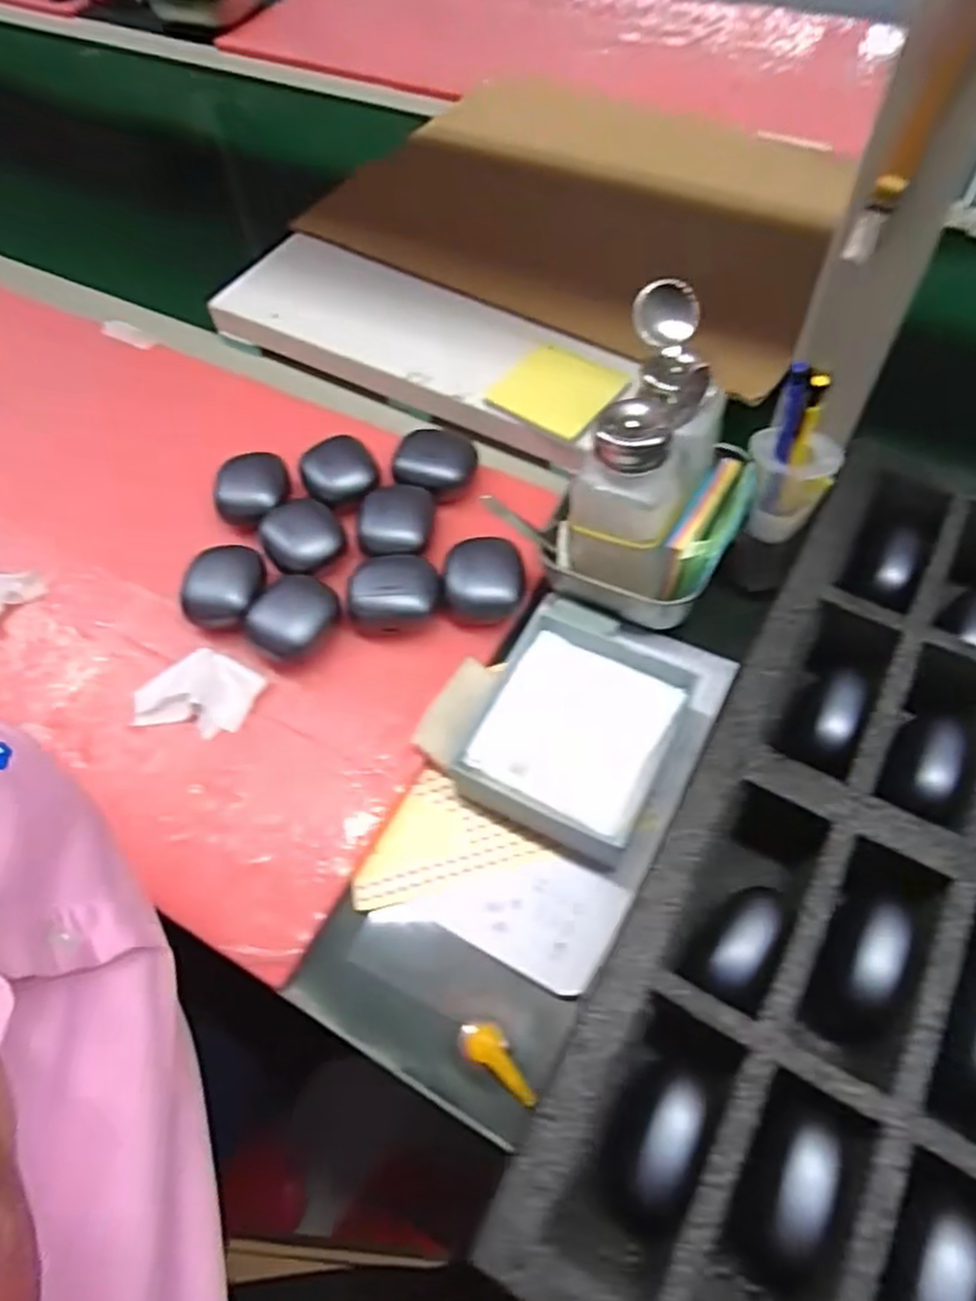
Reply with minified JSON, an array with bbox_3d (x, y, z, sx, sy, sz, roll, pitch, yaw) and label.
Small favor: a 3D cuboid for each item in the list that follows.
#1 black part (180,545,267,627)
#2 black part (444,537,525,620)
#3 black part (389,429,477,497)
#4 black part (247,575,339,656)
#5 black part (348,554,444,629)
[{"bbox_3d":[-0.168,-0.040,0.500,0.050,0.017,0.052,-3,59,2],"label":"black part"},{"bbox_3d":[-0.002,-0.044,0.491,0.048,0.019,0.051,-4,59,2],"label":"black part"},{"bbox_3d":[-0.035,-0.130,0.542,0.055,0.018,0.047,19,63,14],"label":"black part"},{"bbox_3d":[-0.119,-0.019,0.485,0.046,0.021,0.053,38,69,23],"label":"black part"},{"bbox_3d":[-0.057,-0.036,0.488,0.056,0.025,0.043,-11,59,-2],"label":"black part"}]

